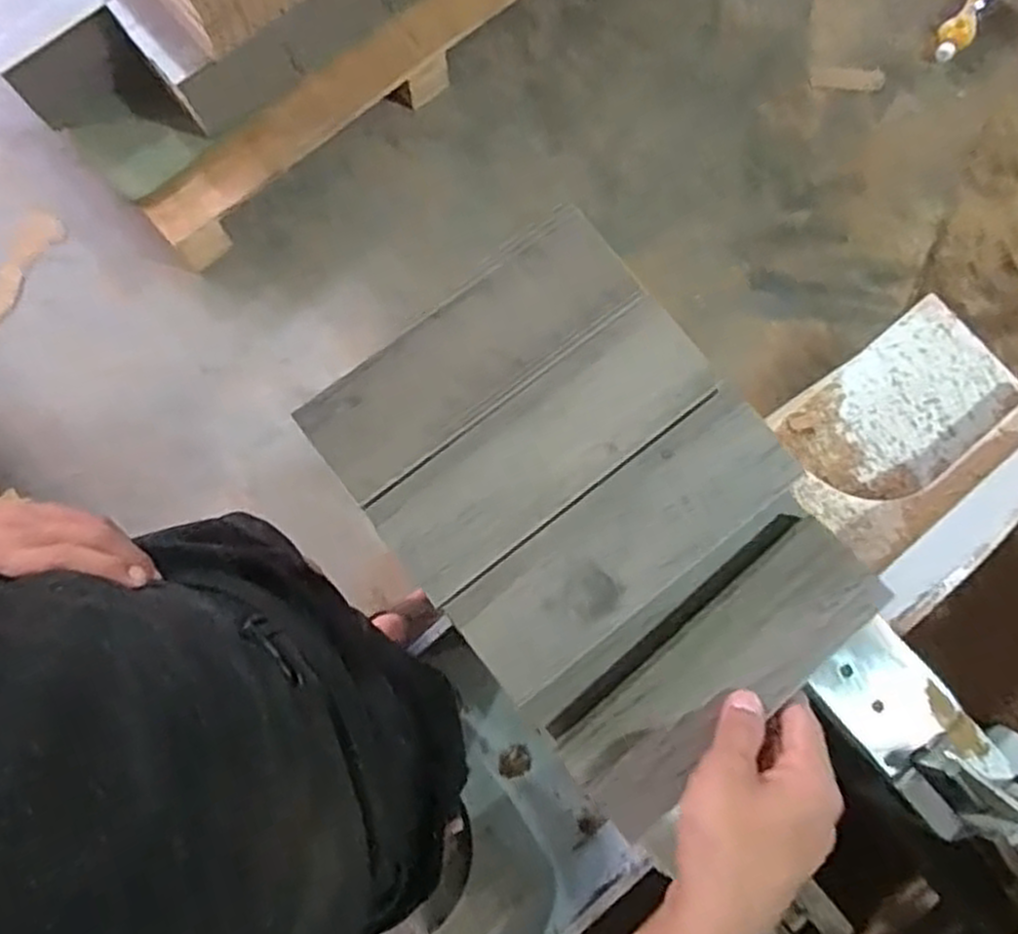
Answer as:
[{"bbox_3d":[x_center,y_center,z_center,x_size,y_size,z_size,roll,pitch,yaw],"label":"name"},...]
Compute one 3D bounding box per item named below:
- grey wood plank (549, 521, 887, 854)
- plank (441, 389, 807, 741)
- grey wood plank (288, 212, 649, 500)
[{"bbox_3d":[0.119,0.113,0.444,0.196,0.024,0.072,-39,82,-6],"label":"grey wood plank"},{"bbox_3d":[0.067,0.045,0.427,0.199,0.015,0.082,-40,83,-7],"label":"plank"},{"bbox_3d":[-0.022,-0.065,0.437,0.198,0.011,0.064,-38,82,-7],"label":"grey wood plank"}]

